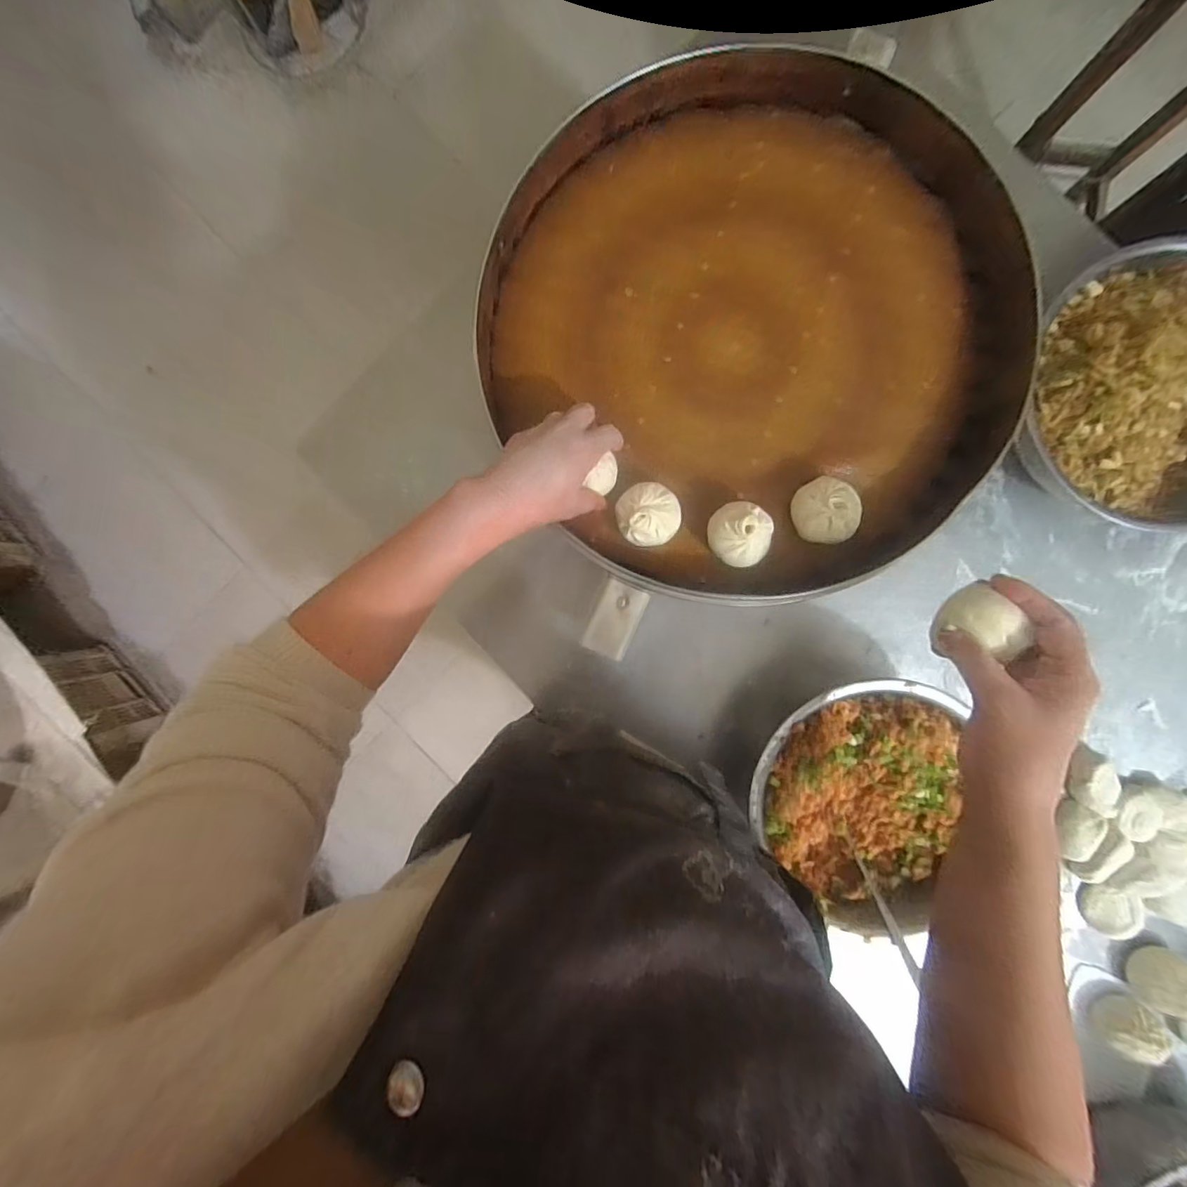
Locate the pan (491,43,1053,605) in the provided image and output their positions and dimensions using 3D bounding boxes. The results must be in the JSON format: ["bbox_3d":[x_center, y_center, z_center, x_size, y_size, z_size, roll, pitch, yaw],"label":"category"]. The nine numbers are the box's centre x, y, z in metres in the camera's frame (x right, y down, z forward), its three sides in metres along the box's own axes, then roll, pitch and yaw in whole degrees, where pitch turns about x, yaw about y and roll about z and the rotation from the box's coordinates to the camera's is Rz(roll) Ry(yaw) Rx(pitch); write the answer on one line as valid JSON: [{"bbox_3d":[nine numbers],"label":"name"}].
[{"bbox_3d":[0.143,-0.243,0.468,0.455,0.053,0.476,0,92,3],"label":"pan"}]

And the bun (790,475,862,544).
[{"bbox_3d":[0.211,-0.075,0.455,0.053,0.027,0.058,-22,90,3],"label":"bun"}]

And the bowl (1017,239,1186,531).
[{"bbox_3d":[0.544,-0.191,0.483,0.250,0.086,0.247,0,92,3],"label":"bowl"}]

